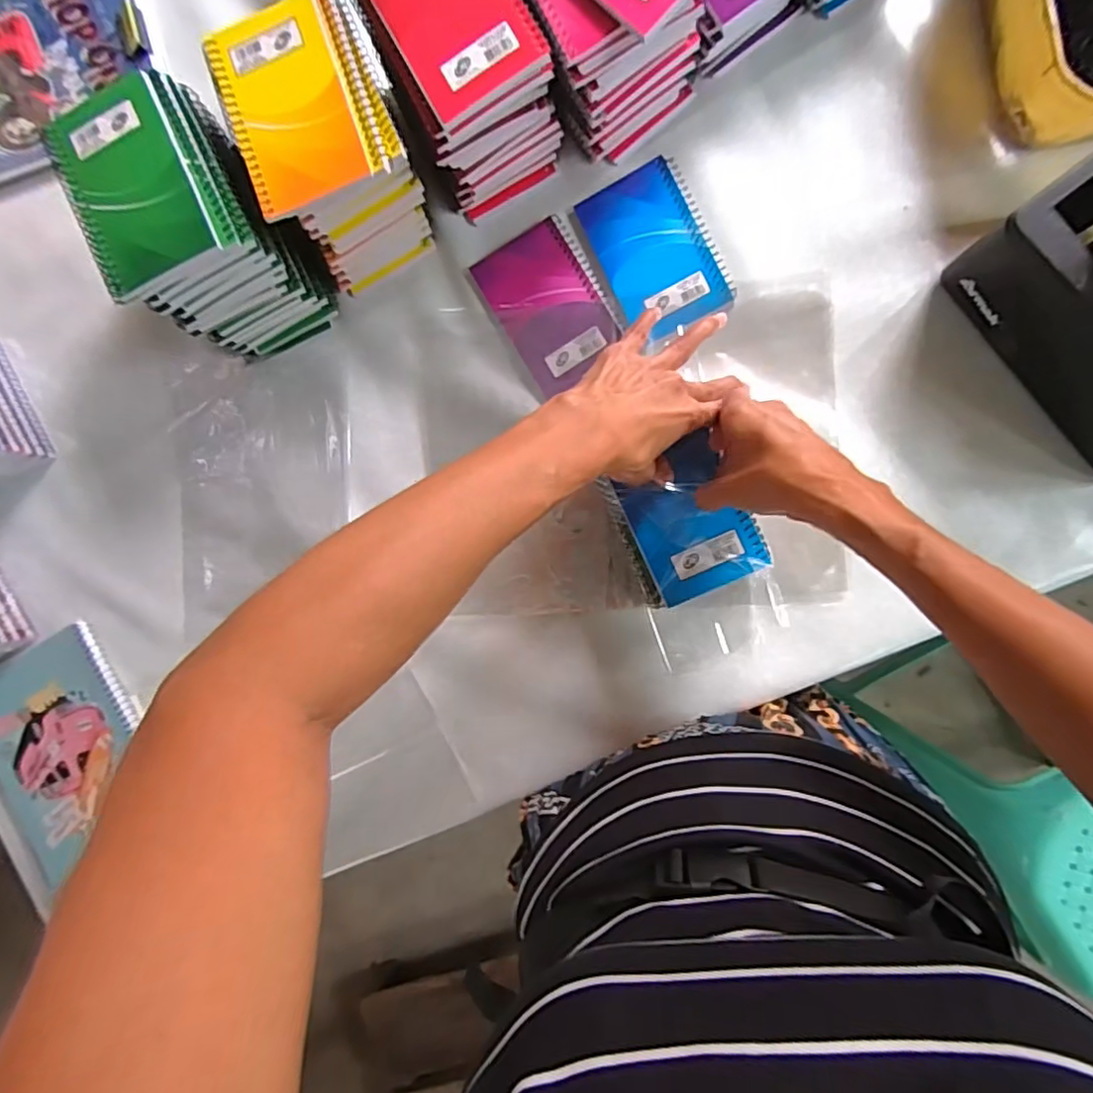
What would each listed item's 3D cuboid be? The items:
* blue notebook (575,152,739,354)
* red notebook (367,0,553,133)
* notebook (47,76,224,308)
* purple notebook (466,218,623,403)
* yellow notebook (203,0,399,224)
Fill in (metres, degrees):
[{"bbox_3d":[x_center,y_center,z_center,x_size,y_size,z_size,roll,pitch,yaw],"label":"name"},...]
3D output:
[{"bbox_3d":[0.089,-0.238,0.482,0.088,0.009,0.136,-24,88,7],"label":"blue notebook"},{"bbox_3d":[-0.064,-0.349,0.384,0.083,0.010,0.130,-28,88,7],"label":"red notebook"},{"bbox_3d":[-0.280,-0.242,0.401,0.084,0.011,0.130,-24,88,7],"label":"notebook"},{"bbox_3d":[0.004,-0.199,0.492,0.084,0.006,0.125,-30,88,7],"label":"purple notebook"},{"bbox_3d":[-0.166,-0.297,0.401,0.097,0.017,0.133,-19,89,7],"label":"yellow notebook"}]

